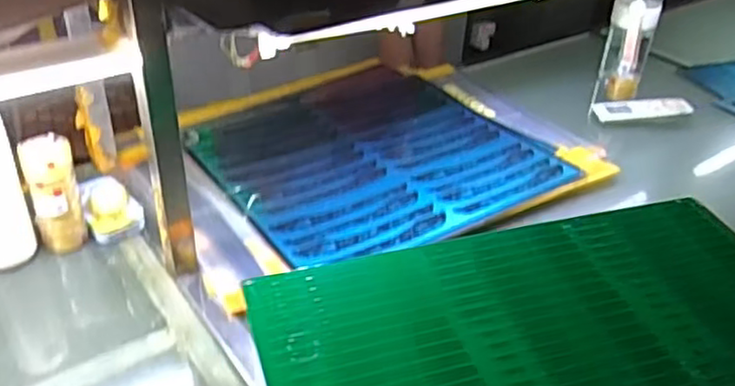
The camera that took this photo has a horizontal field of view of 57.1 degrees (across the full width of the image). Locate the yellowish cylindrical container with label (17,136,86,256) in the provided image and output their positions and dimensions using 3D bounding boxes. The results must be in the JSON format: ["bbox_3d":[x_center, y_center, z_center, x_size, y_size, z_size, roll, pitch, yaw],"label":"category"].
[{"bbox_3d":[-0.361,0.003,0.781,0.052,0.134,0.043,-11,39,-24],"label":"yellowish cylindrical container with label"}]

